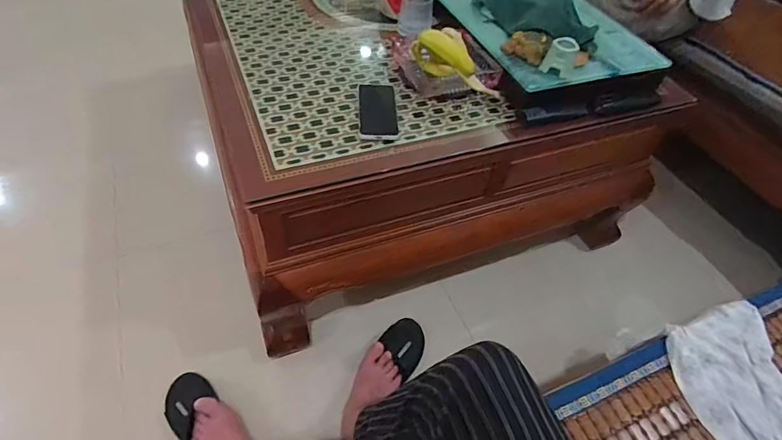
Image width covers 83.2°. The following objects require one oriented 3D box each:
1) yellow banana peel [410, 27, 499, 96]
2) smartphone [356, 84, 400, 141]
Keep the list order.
[{"bbox_3d":[0.124,-0.311,0.858,0.048,0.077,0.189,-34,61,-29],"label":"yellow banana peel"},{"bbox_3d":[-0.025,-0.209,0.828,0.071,0.016,0.155,0,56,-7],"label":"smartphone"}]

